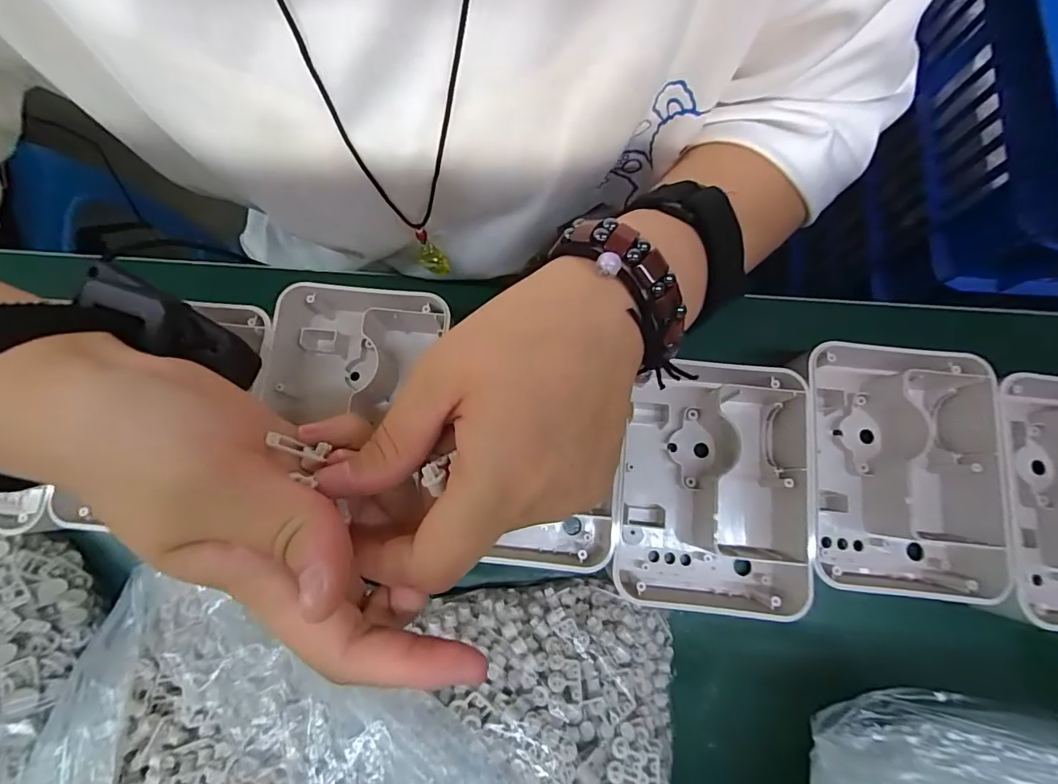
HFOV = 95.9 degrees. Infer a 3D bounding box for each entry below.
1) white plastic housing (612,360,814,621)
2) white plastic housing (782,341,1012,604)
[{"bbox_3d":[0.098,0.050,0.272,0.102,0.052,0.137,2,79,1],"label":"white plastic housing"},{"bbox_3d":[0.195,0.042,0.266,0.102,0.047,0.136,1,79,1],"label":"white plastic housing"}]

